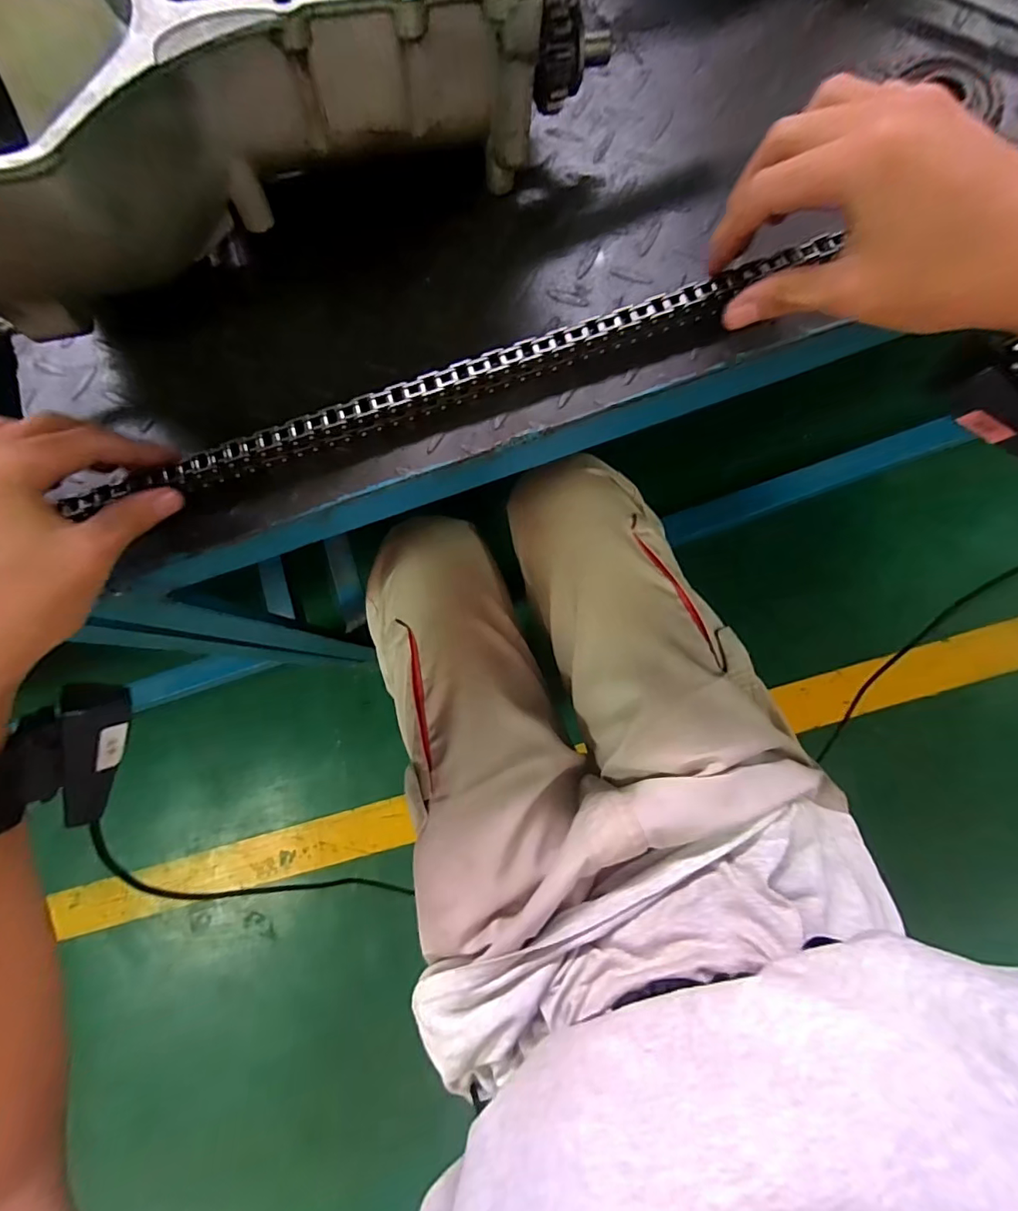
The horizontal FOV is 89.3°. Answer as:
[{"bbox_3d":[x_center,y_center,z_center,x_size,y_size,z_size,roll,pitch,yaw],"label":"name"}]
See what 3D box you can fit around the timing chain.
[{"bbox_3d":[-0.037,-0.125,0.288,0.437,0.008,0.014,-19,80,1],"label":"timing chain"}]

